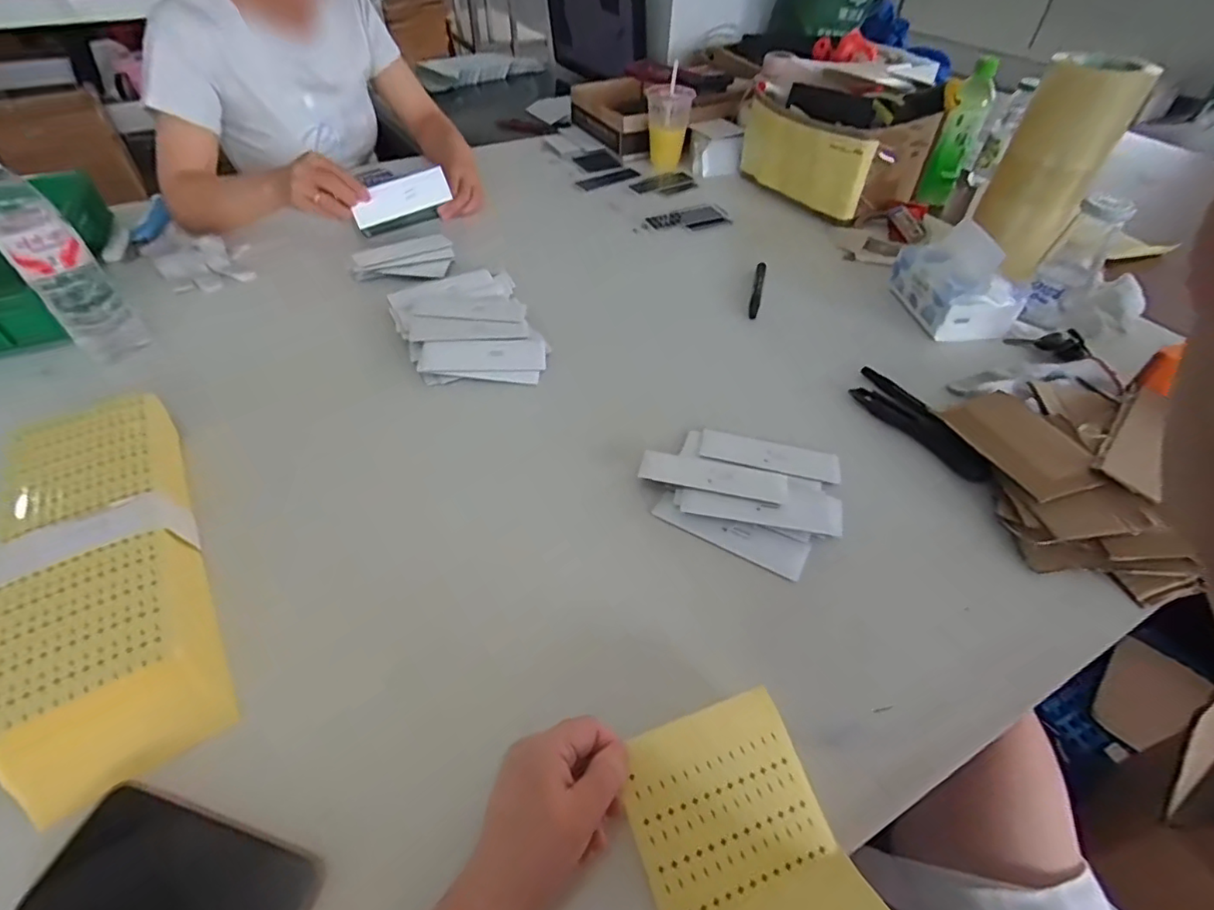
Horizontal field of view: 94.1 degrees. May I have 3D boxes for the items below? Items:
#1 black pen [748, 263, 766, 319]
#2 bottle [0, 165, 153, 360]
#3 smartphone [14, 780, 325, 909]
[{"bbox_3d":[0.209,-0.230,0.784,0.014,0.015,0.129,12,48,10],"label":"black pen"},{"bbox_3d":[-0.576,-0.202,0.589,0.062,0.210,0.063,30,53,25],"label":"bottle"},{"bbox_3d":[-0.247,0.249,0.321,0.152,0.012,0.078,13,48,11],"label":"smartphone"}]

